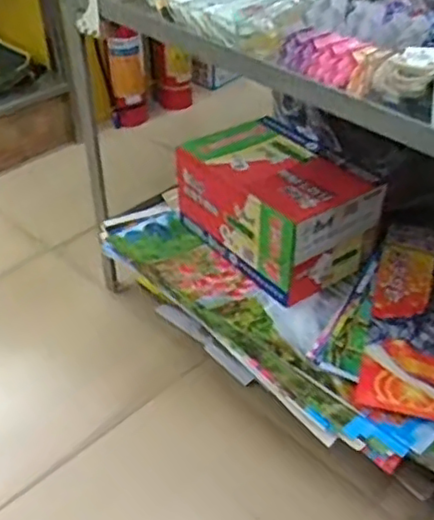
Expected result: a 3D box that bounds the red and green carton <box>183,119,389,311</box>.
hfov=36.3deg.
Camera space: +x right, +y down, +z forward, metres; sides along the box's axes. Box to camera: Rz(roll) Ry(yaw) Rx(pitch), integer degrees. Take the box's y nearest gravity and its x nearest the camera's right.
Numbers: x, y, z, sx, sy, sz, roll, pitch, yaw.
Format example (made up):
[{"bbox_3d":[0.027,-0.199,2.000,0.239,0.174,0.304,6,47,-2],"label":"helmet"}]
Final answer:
[{"bbox_3d":[0.138,-0.145,1.524,0.281,0.191,0.409,-25,45,-27],"label":"red and green carton"}]

